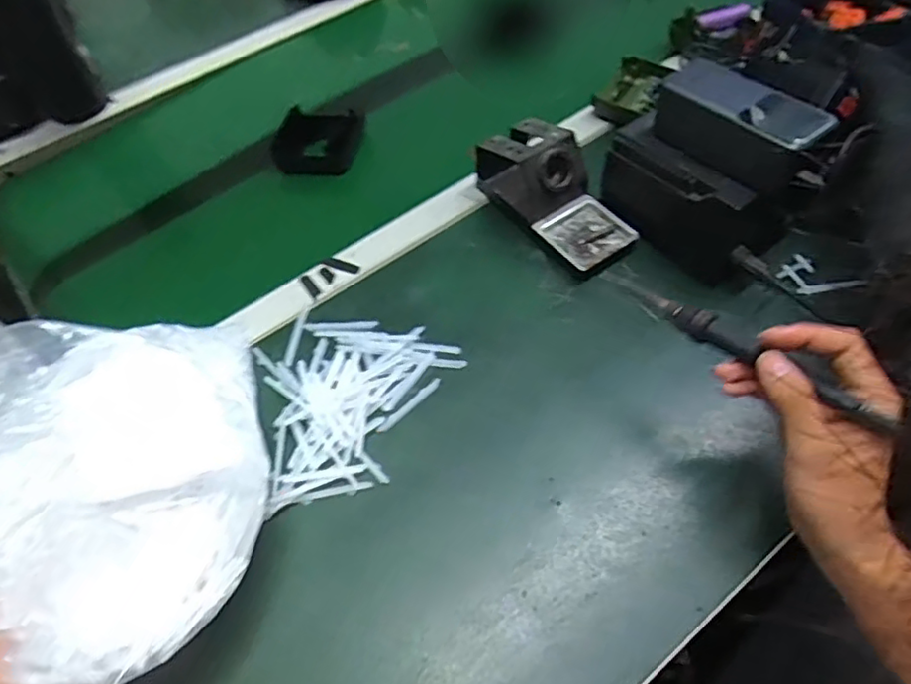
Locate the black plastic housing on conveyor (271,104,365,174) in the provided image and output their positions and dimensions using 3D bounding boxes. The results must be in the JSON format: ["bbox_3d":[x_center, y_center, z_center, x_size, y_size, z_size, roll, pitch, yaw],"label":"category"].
[{"bbox_3d":[-0.155,-0.224,0.704,0.084,0.035,0.089,11,57,10],"label":"black plastic housing on conveyor"}]

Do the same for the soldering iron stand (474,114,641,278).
[{"bbox_3d":[0.093,-0.141,0.591,0.075,0.077,0.163,-32,59,-19],"label":"soldering iron stand"}]

